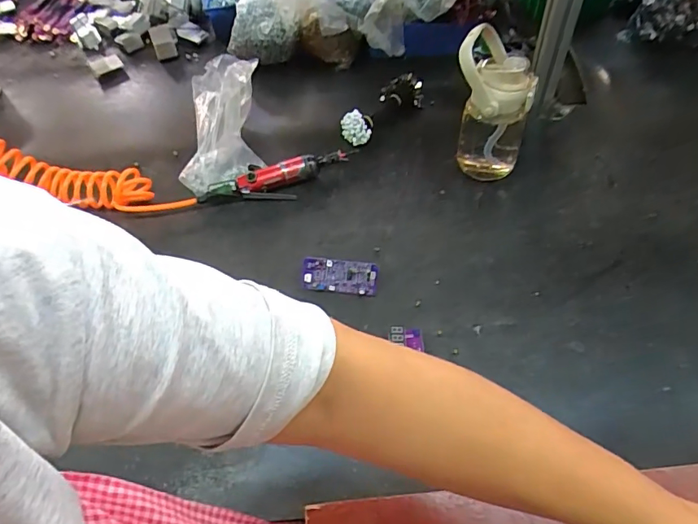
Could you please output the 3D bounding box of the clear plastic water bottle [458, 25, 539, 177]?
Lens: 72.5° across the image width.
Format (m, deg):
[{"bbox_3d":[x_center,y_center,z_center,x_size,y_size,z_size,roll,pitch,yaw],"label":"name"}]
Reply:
[{"bbox_3d":[0.229,-0.242,0.767,0.115,0.220,0.091,12,56,14],"label":"clear plastic water bottle"}]

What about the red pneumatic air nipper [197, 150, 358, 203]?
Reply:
[{"bbox_3d":[-0.121,-0.139,0.835,0.281,0.051,0.062,-13,54,-5],"label":"red pneumatic air nipper"}]

